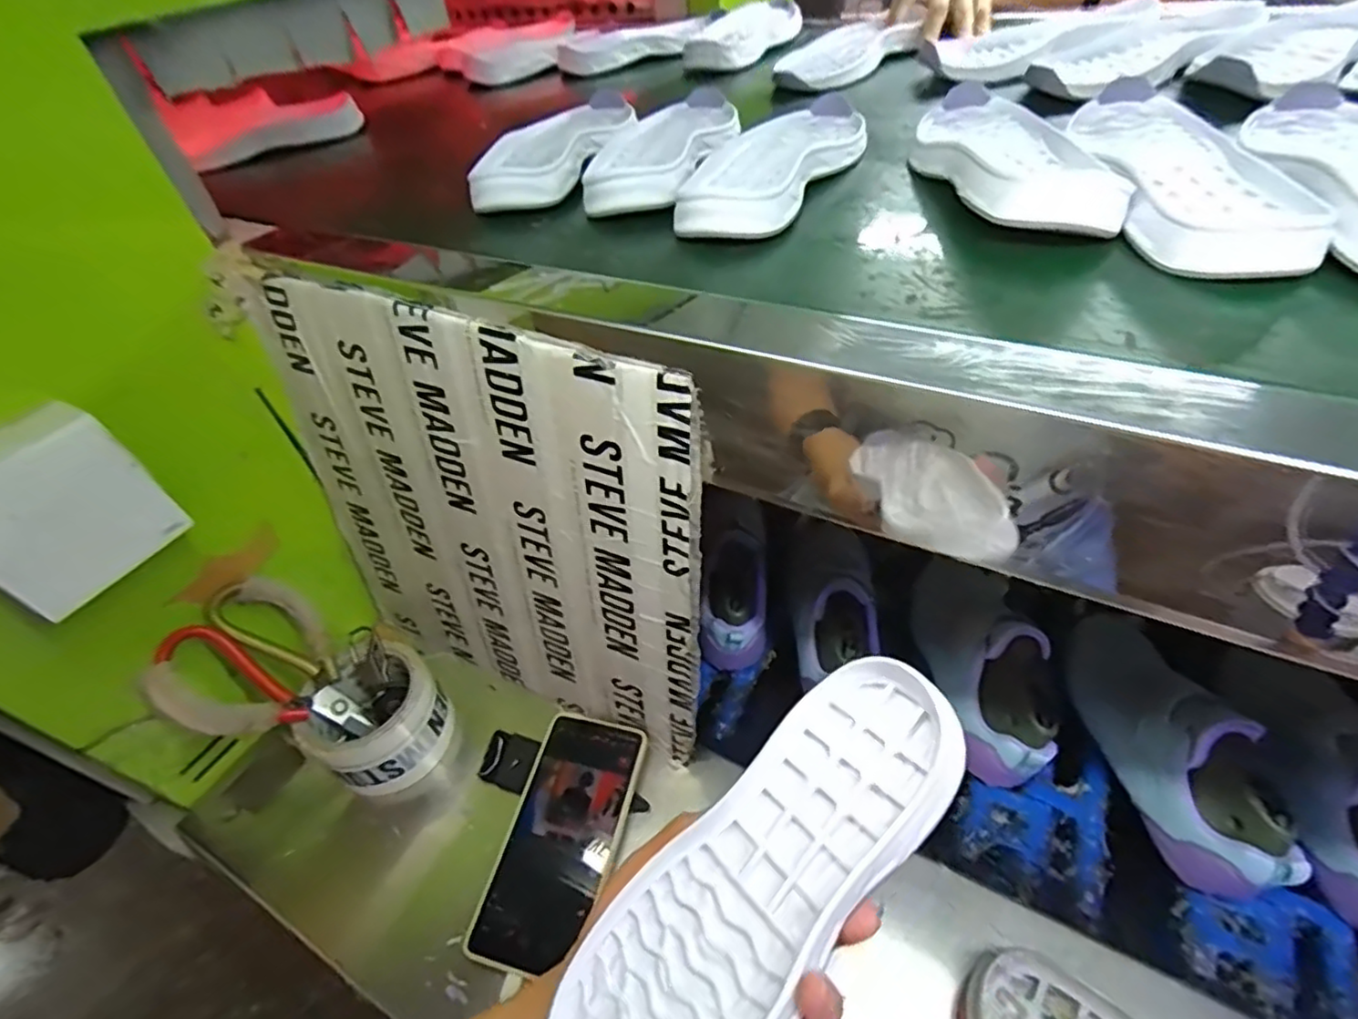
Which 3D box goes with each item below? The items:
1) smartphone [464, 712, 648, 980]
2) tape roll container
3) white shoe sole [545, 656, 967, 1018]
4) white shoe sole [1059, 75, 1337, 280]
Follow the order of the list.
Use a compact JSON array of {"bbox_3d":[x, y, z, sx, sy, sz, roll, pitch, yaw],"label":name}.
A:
[{"bbox_3d":[-0.082,0.230,0.449,0.078,0.010,0.164,9,51,13],"label":"smartphone"},{"bbox_3d":[-0.238,0.166,0.494,0.090,0.075,0.090,25,45,25],"label":"tape roll container"},{"bbox_3d":[0.033,0.155,0.261,0.213,0.029,0.075,-46,54,-7],"label":"white shoe sole"},{"bbox_3d":[0.269,-0.188,0.349,0.079,0.047,0.216,8,41,7],"label":"white shoe sole"}]

